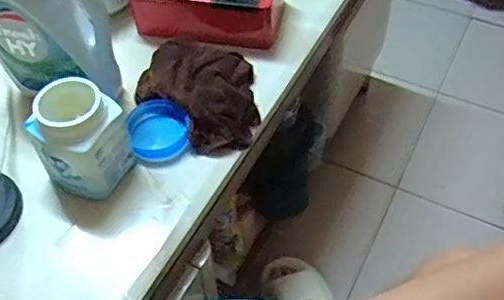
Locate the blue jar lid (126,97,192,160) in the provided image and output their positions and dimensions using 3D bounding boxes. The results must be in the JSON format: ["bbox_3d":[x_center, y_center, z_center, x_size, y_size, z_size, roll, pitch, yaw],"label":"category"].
[{"bbox_3d":[-0.116,-0.030,0.698,0.076,0.033,0.087,-15,51,-9],"label":"blue jar lid"}]

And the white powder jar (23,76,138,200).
[{"bbox_3d":[-0.185,-0.011,0.625,0.077,0.120,0.079,19,54,18],"label":"white powder jar"}]

